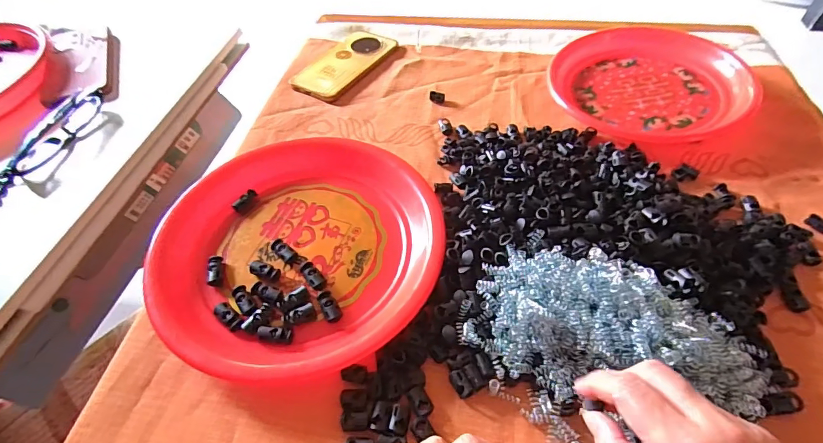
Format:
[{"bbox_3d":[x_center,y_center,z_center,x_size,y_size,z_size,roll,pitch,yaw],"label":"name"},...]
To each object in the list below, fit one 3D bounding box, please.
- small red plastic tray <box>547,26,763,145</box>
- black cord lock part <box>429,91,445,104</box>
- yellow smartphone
[{"bbox_3d":[0.290,-0.173,0.517,0.199,0.035,0.185,-17,54,-11],"label":"small red plastic tray"},{"bbox_3d":[0.033,-0.159,0.539,0.020,0.008,0.015,6,56,6],"label":"black cord lock part"},{"bbox_3d":[-0.092,-0.221,0.590,0.077,0.009,0.158,25,58,20],"label":"yellow smartphone"}]

